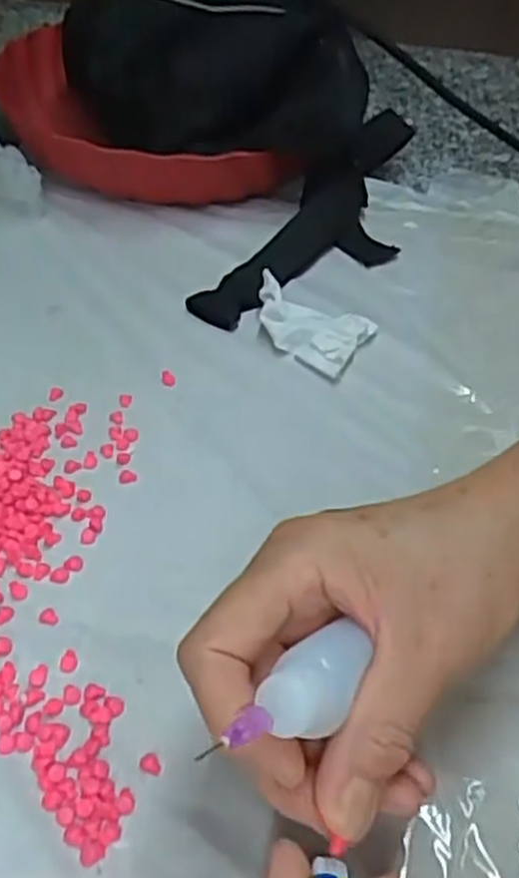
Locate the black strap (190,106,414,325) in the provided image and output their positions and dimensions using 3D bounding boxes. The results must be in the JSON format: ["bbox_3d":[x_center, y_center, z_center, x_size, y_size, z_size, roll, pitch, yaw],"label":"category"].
[{"bbox_3d":[0.049,-0.136,0.485,0.070,0.031,0.230,24,51,19],"label":"black strap"}]

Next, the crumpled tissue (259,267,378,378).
[{"bbox_3d":[0.025,-0.063,0.421,0.064,0.022,0.042,26,51,21],"label":"crumpled tissue"}]

